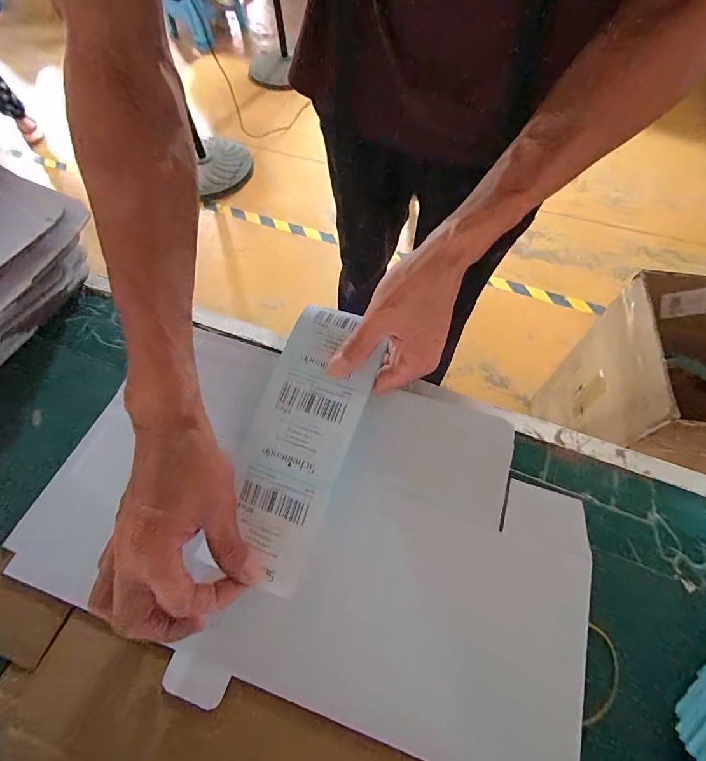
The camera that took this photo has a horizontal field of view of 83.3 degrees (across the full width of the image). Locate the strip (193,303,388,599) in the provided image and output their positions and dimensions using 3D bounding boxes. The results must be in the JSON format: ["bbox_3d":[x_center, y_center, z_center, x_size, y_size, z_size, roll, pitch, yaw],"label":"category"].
[{"bbox_3d":[-0.041,0.042,0.321,0.080,0.011,0.220,18,76,8],"label":"strip"}]

